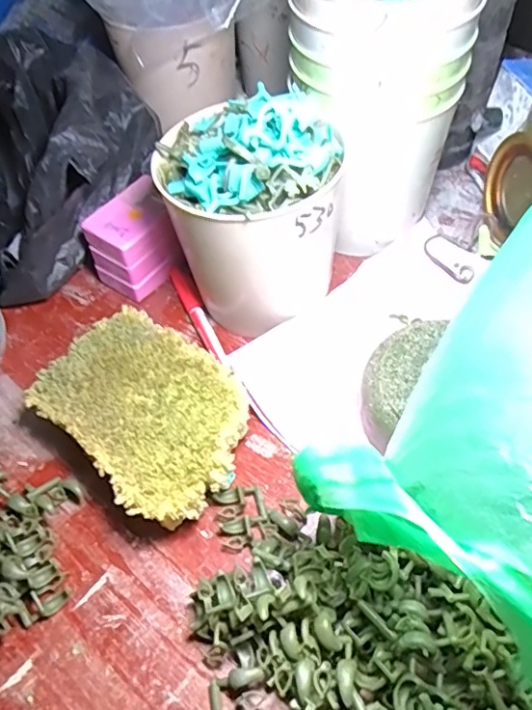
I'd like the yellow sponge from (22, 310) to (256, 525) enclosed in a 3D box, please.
[{"bbox_3d":[-0.075,0.036,0.335,0.138,0.043,0.098,35,63,26],"label":"yellow sponge"}]

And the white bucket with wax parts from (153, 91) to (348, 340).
[{"bbox_3d":[-0.010,-0.086,0.350,0.110,0.141,0.108,-2,54,3],"label":"white bucket with wax parts"}]

